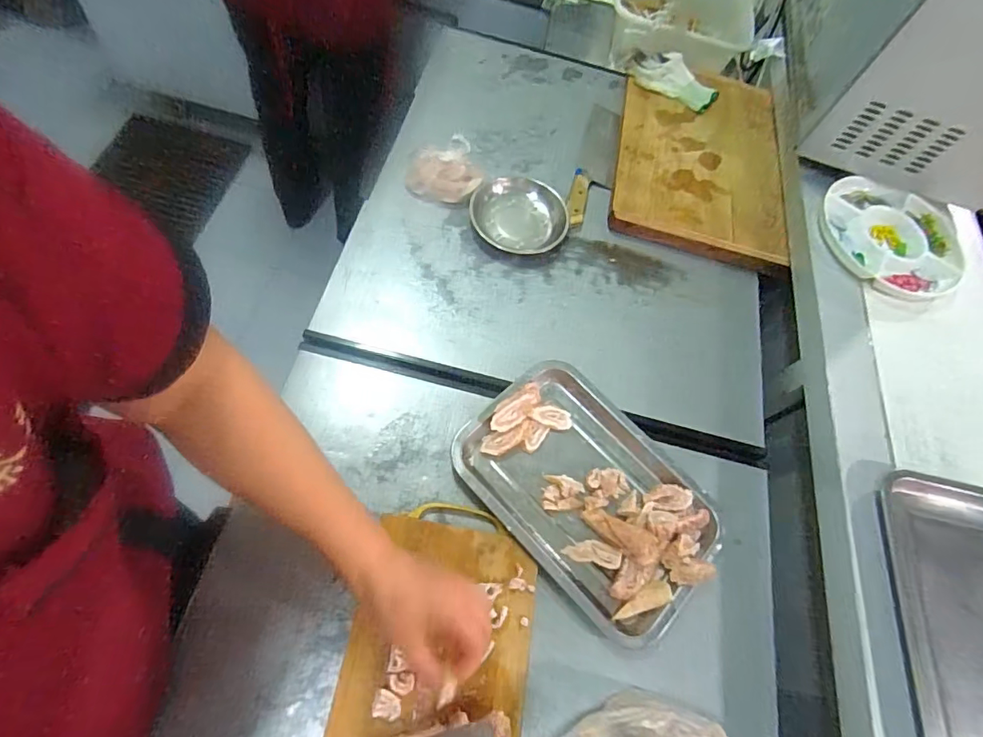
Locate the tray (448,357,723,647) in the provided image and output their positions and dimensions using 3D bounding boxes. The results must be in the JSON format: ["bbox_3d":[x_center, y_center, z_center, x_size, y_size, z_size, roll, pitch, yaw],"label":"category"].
[{"bbox_3d":[0.116,0.141,0.594,0.211,0.045,0.311,-39,77,-24],"label":"tray"}]

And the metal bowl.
[{"bbox_3d":[0.041,-0.232,0.755,0.144,0.028,0.123,8,64,-6],"label":"metal bowl"}]

